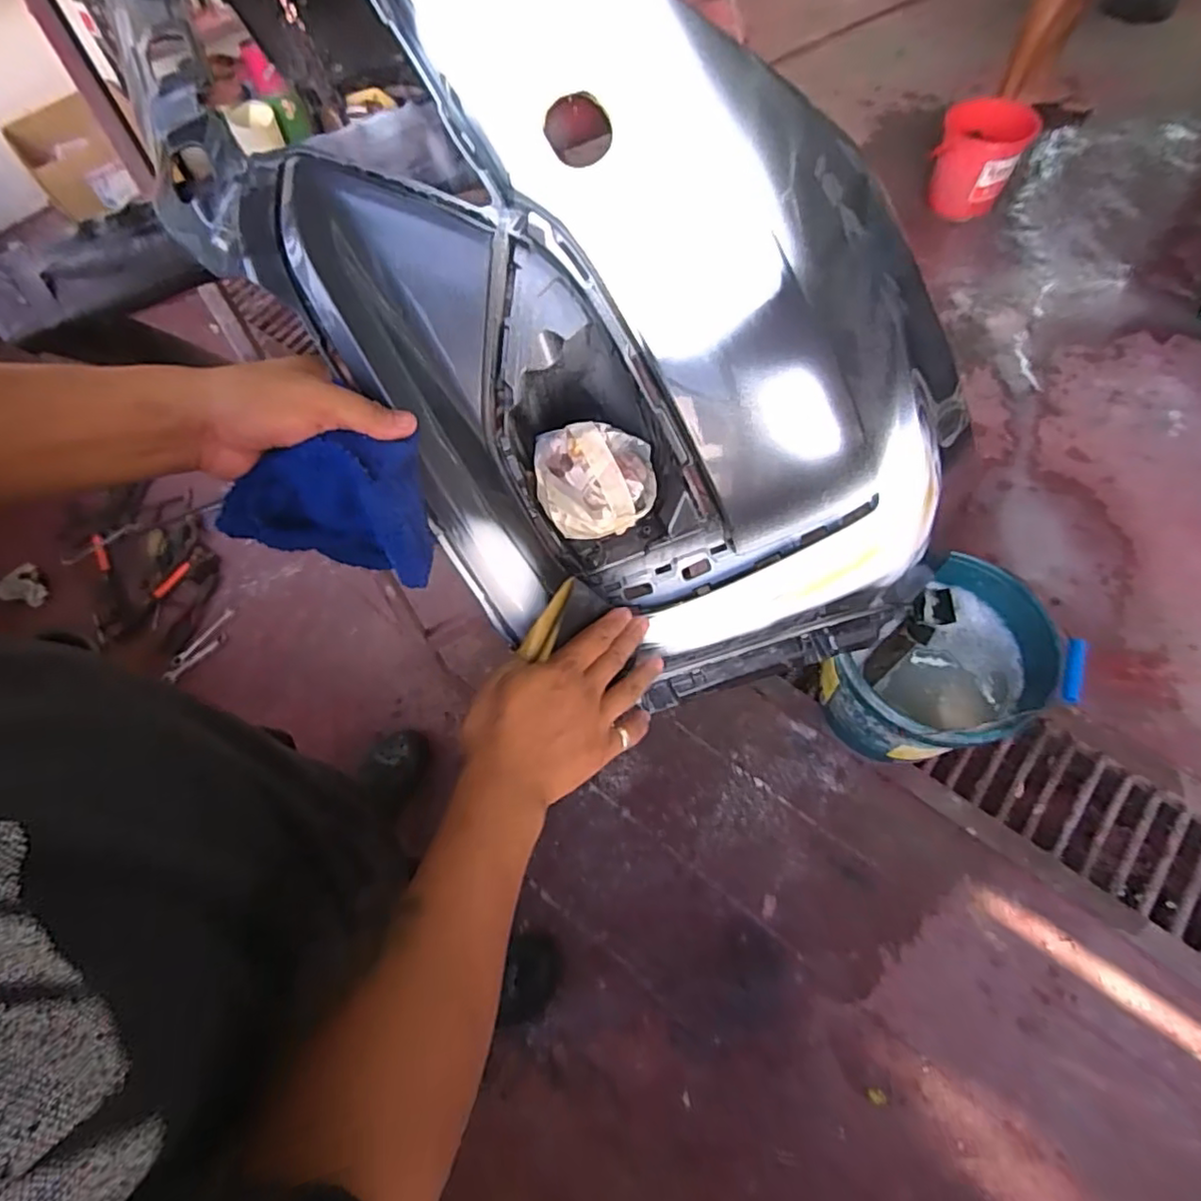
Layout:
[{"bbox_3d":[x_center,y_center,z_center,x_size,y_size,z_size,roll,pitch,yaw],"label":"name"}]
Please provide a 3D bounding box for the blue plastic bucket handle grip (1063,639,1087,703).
[{"bbox_3d":[0.669,0.099,0.901,0.018,0.018,0.088,10,87,5],"label":"blue plastic bucket handle grip"}]

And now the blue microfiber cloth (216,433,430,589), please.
[{"bbox_3d":[-0.188,-0.055,0.440,0.136,0.091,0.062,-12,64,-5],"label":"blue microfiber cloth"}]

